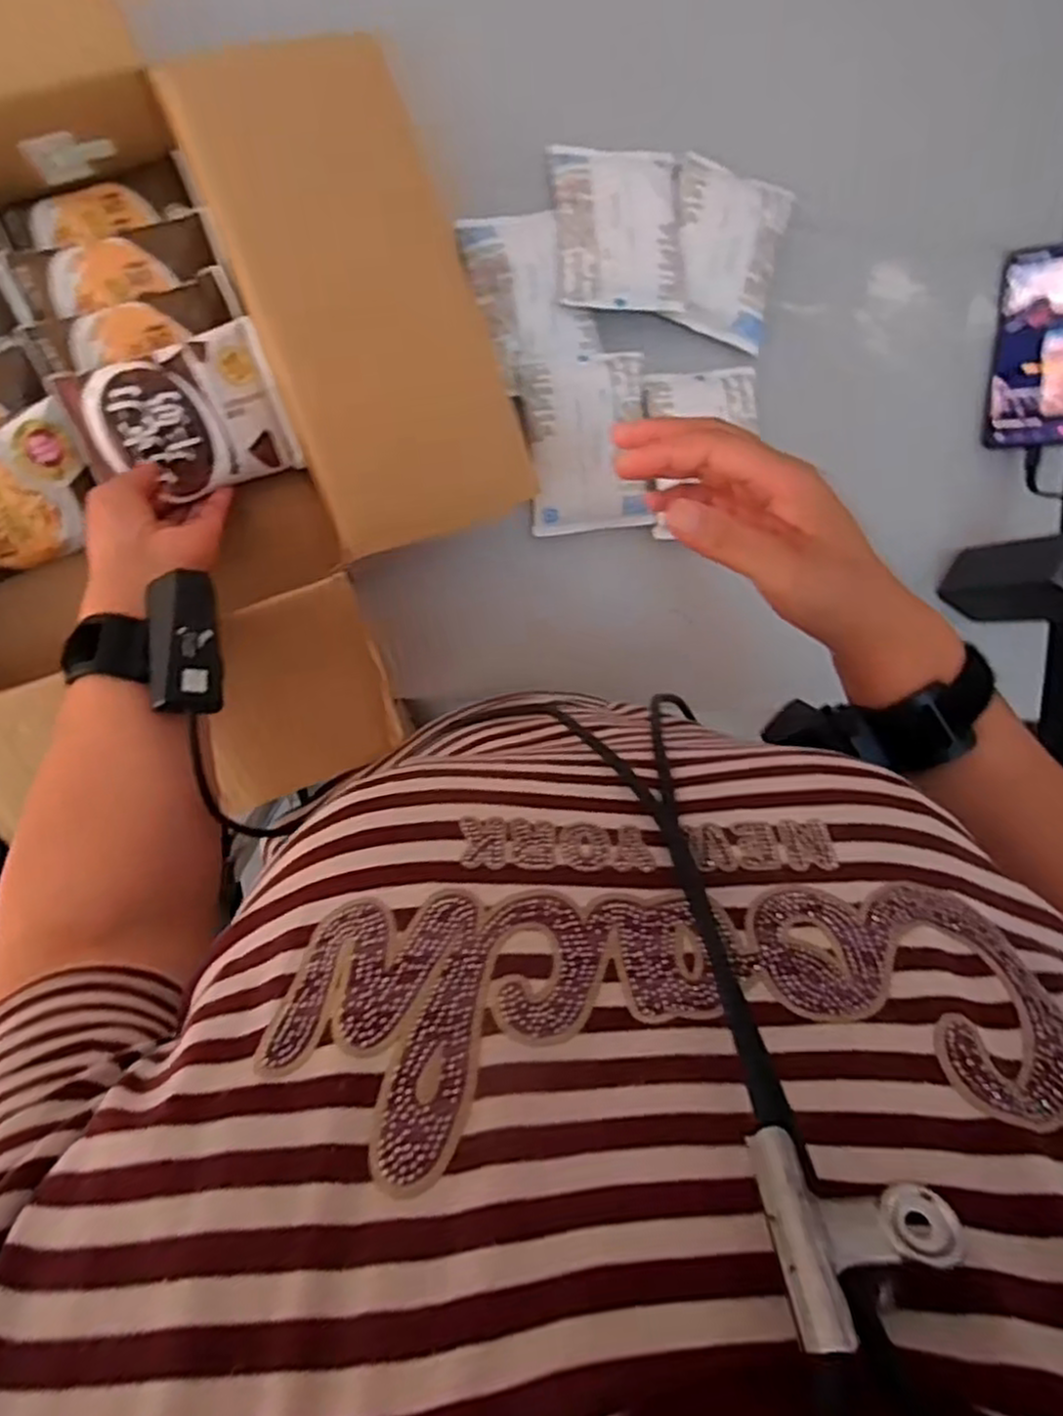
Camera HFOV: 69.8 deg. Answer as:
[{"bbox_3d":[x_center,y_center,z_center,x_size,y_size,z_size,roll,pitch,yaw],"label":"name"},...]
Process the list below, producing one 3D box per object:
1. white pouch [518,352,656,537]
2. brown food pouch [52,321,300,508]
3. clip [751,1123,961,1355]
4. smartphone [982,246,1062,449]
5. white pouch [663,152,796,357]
[{"bbox_3d":[0.044,-0.203,0.586,0.095,0.021,0.125,-8,95,-6],"label":"white pouch"},{"bbox_3d":[-0.237,-0.194,0.518,0.126,0.023,0.093,-25,116,-14],"label":"brown food pouch"},{"bbox_3d":[0.066,0.107,0.154,0.037,0.038,0.012,-1,124,1],"label":"clip"},{"bbox_3d":[0.436,-0.305,0.643,0.010,0.080,0.160,-5,101,-51],"label":"smartphone"},{"bbox_3d":[0.153,-0.361,0.609,0.089,0.036,0.132,13,93,-7],"label":"white pouch"}]

